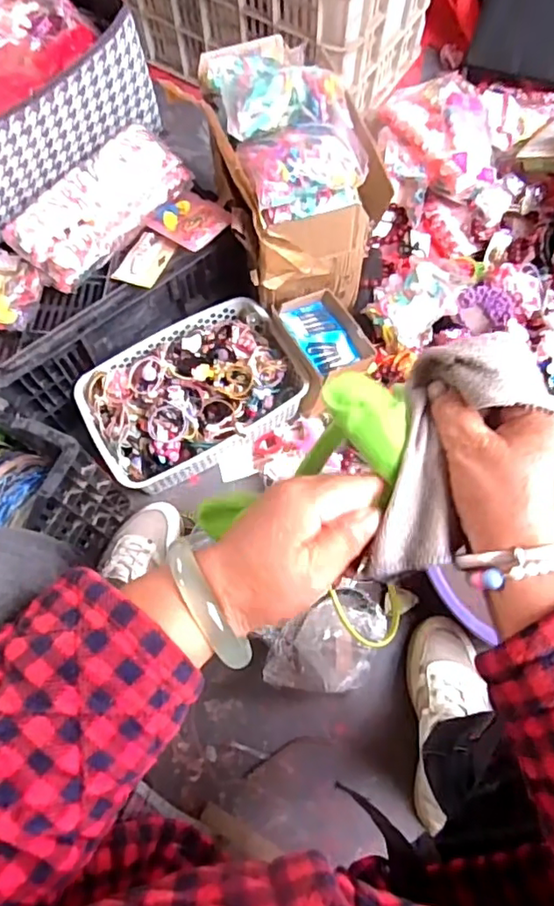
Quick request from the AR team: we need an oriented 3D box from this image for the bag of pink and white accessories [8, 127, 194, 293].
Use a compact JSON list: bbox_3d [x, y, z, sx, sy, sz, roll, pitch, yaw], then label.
[{"bbox_3d":[-0.221,-0.312,0.723,0.097,0.069,0.239,43,76,14],"label":"bag of pink and white accessories"}]

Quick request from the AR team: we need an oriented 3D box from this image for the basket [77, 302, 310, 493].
[{"bbox_3d":[-0.120,-0.091,0.816,0.293,0.084,0.204,-29,73,-10],"label":"basket"}]

